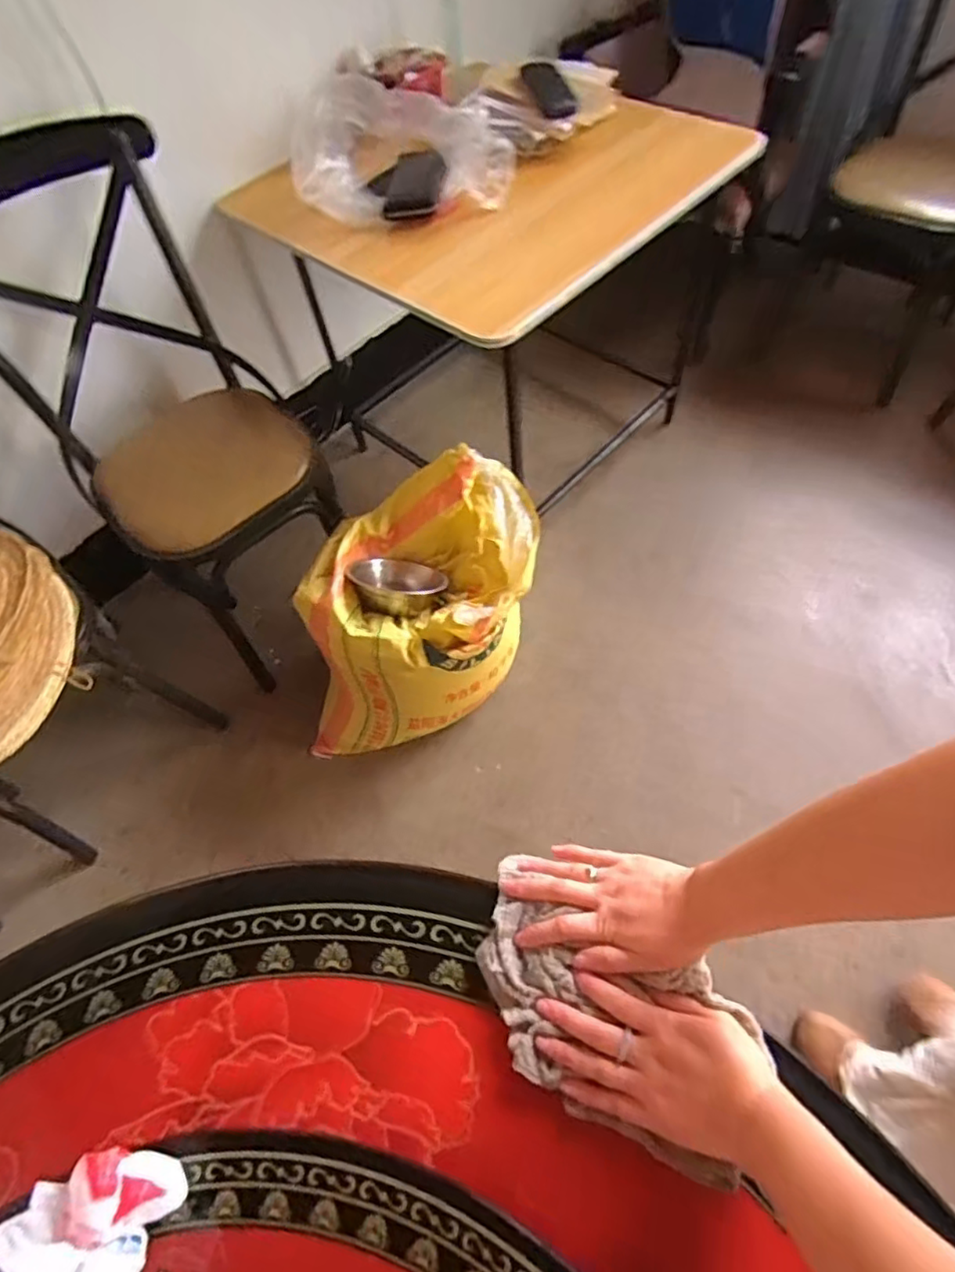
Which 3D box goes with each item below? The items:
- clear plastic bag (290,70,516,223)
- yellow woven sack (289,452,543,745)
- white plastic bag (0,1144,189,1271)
[{"bbox_3d":[-0.144,-0.859,1.116,0.379,0.170,0.196,13,61,14],"label":"clear plastic bag"},{"bbox_3d":[-0.118,-0.035,1.224,0.490,0.406,0.357,-8,58,2],"label":"yellow woven sack"},{"bbox_3d":[-0.253,0.397,0.400,0.087,0.081,0.101,-10,58,1],"label":"white plastic bag"}]

